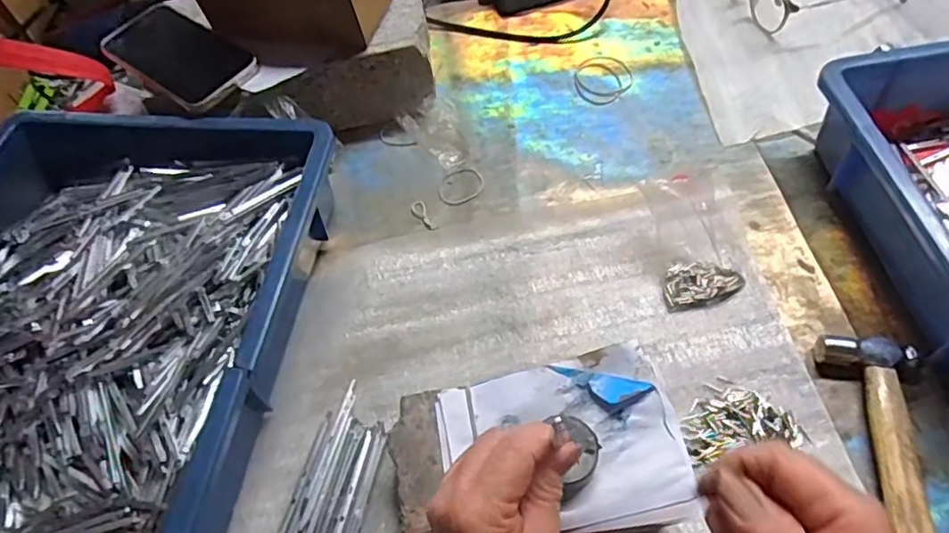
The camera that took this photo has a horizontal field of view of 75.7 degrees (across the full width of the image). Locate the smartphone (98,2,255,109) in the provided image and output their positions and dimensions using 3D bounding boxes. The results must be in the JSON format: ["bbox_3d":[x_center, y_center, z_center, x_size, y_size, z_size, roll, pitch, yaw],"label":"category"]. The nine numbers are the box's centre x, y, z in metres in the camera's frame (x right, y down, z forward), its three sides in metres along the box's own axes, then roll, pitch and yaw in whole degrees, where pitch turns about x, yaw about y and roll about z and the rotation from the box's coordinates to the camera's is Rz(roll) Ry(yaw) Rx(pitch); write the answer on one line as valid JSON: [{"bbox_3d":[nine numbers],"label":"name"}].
[{"bbox_3d":[-0.262,-0.187,0.527,0.154,0.017,0.074,34,68,22],"label":"smartphone"}]

